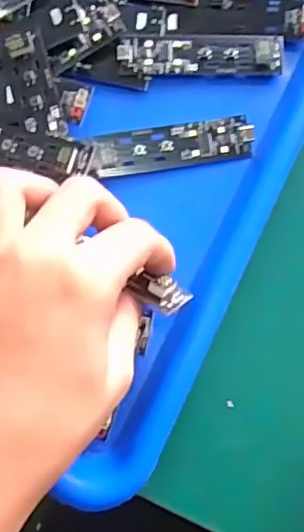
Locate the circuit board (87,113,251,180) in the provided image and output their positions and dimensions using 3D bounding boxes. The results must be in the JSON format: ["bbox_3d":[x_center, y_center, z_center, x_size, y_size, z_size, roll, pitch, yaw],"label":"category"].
[{"bbox_3d":[0.012,-0.066,0.315,0.086,0.009,0.023,-10,76,-3],"label":"circuit board"}]

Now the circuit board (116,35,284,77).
[{"bbox_3d":[0.028,-0.120,0.326,0.092,0.004,0.025,2,76,0],"label":"circuit board"}]

